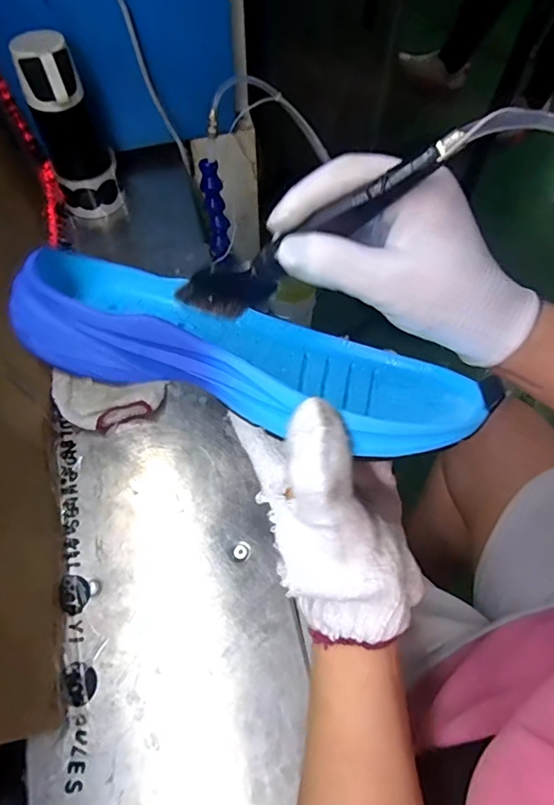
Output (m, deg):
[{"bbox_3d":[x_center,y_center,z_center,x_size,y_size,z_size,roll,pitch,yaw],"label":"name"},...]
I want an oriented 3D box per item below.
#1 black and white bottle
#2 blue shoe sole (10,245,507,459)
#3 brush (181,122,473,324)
[{"bbox_3d":[-0.247,-0.322,0.613,0.074,0.221,0.088,-21,64,-12],"label":"black and white bottle"},{"bbox_3d":[-0.014,-0.029,0.262,0.231,0.046,0.097,17,30,3],"label":"blue shoe sole"},{"bbox_3d":[0.015,-0.079,0.247,0.151,0.032,0.011,-24,55,33],"label":"brush"}]

